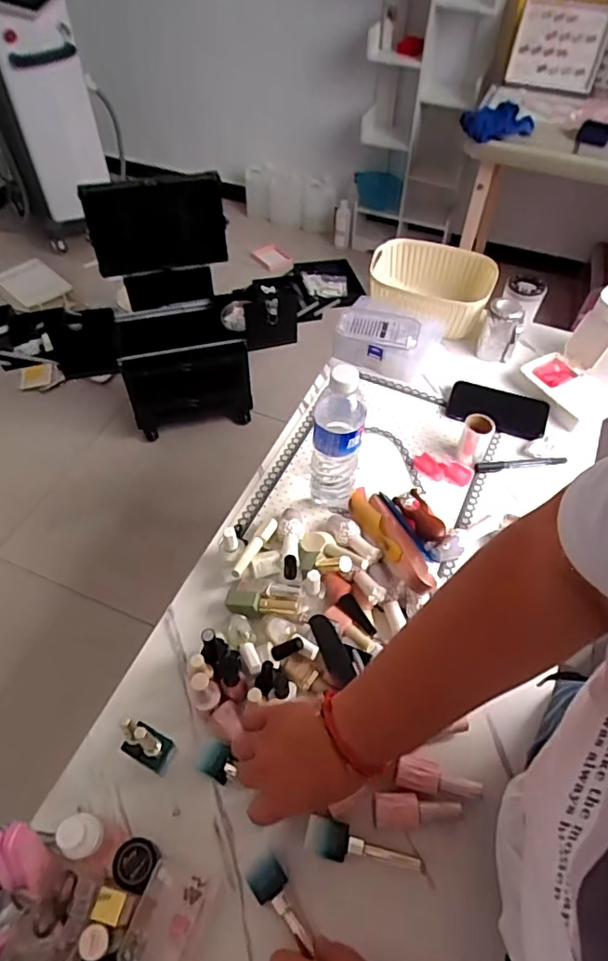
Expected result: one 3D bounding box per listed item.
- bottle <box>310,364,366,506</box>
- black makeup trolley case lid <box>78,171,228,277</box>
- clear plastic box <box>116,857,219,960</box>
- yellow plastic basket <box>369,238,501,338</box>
[{"bbox_3d":[0.041,-0.050,0.709,0.058,0.217,0.056,6,54,3],"label":"bottle"},{"bbox_3d":[-0.406,-0.702,1.569,0.372,0.256,0.058,-9,55,-8],"label":"black makeup trolley case lid"},{"bbox_3d":[-0.118,0.383,0.491,0.056,0.024,0.078,18,55,11],"label":"clear plastic box"},{"bbox_3d":[0.227,-0.343,1.031,0.217,0.109,0.177,12,55,7],"label":"yellow plastic basket"}]

